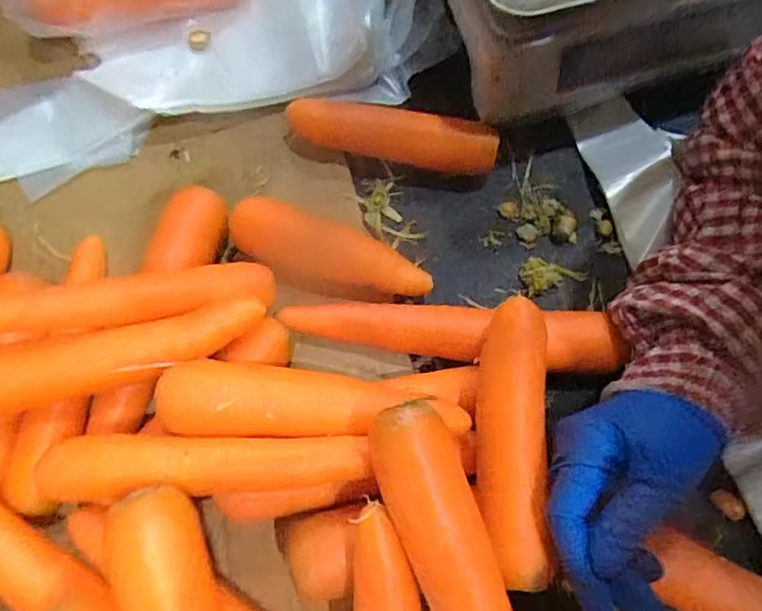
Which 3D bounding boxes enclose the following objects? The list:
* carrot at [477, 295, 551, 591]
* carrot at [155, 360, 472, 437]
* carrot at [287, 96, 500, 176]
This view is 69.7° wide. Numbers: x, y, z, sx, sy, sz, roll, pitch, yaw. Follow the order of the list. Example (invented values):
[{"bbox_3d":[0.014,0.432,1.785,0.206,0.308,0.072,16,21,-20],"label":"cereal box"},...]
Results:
[{"bbox_3d":[0.066,0.065,0.278,0.030,0.031,0.136,3,72,3],"label":"carrot"},{"bbox_3d":[-0.033,0.053,0.298,0.163,0.046,0.041,1,72,3],"label":"carrot"},{"bbox_3d":[0.008,-0.117,0.369,0.138,0.027,0.031,13,73,7],"label":"carrot"}]

